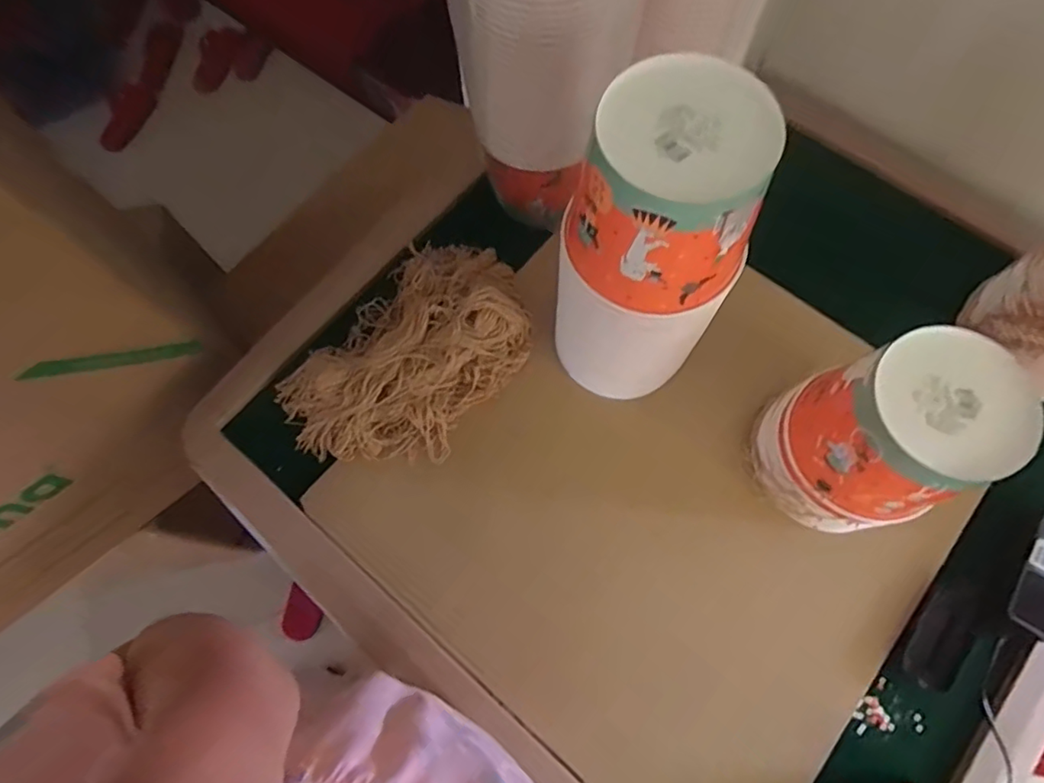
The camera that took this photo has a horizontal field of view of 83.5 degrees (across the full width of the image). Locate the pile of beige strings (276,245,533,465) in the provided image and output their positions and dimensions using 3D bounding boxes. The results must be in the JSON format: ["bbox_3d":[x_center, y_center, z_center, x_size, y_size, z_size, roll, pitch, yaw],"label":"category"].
[{"bbox_3d":[-0.132,-0.048,0.691,0.213,0.082,0.319,36,75,13],"label":"pile of beige strings"}]

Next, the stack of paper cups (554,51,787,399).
[{"bbox_3d":[0.116,-0.117,0.540,0.140,0.314,0.134,-41,75,-12],"label":"stack of paper cups"}]

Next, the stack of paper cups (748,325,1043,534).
[{"bbox_3d":[0.337,0.043,0.566,0.148,0.218,0.143,-19,72,-5],"label":"stack of paper cups"}]

